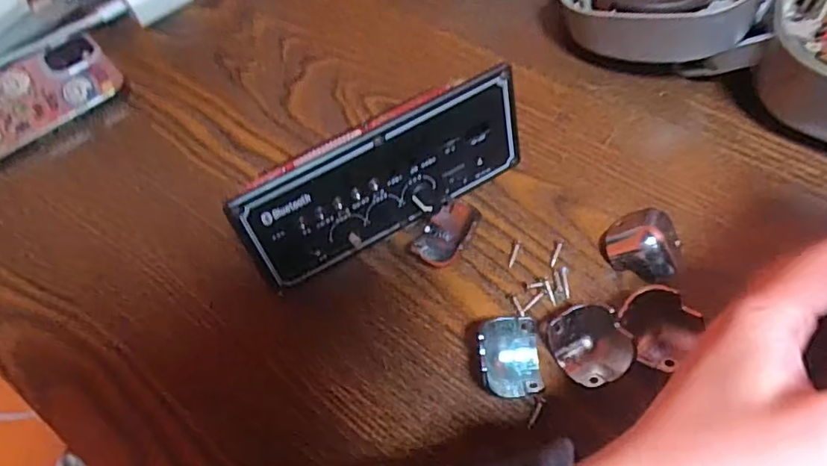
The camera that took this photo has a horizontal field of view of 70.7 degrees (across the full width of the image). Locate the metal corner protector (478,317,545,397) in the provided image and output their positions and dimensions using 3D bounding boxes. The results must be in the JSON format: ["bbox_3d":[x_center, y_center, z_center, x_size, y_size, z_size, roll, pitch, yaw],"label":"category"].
[{"bbox_3d":[0.044,0.056,0.265,0.030,0.021,0.037,-3,59,2],"label":"metal corner protector"}]

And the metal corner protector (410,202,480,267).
[{"bbox_3d":[0.017,-0.001,0.301,0.022,0.014,0.043,29,65,19],"label":"metal corner protector"}]

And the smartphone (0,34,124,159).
[{"bbox_3d":[-0.245,-0.071,0.350,0.061,0.014,0.139,36,67,22],"label":"smartphone"}]

